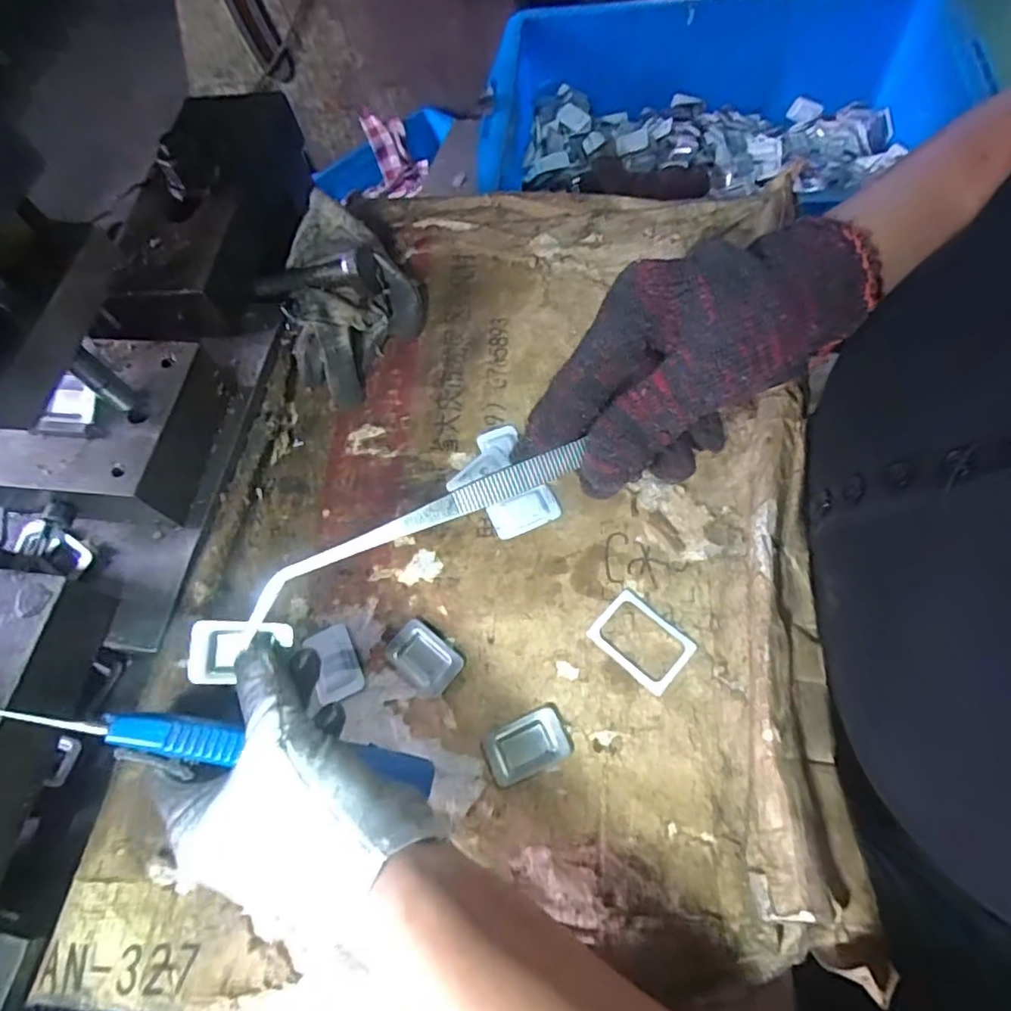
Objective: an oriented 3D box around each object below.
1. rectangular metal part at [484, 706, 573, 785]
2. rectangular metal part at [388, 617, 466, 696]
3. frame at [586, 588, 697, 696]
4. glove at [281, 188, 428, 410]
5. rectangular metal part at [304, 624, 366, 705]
[{"bbox_3d":[0.011,0.120,0.300,0.041,0.004,0.026,-23,64,-4],"label":"rectangular metal part"},{"bbox_3d":[-0.044,0.082,0.322,0.039,0.007,0.028,36,73,21],"label":"rectangular metal part"},{"bbox_3d":[0.072,0.071,0.317,0.048,0.005,0.036,39,75,22],"label":"frame"},{"bbox_3d":[-0.106,-0.147,0.414,0.093,0.033,0.154,-13,64,0],"label":"glove"},{"bbox_3d":[-0.093,0.085,0.327,0.024,0.005,0.040,-22,64,-4],"label":"rectangular metal part"}]

